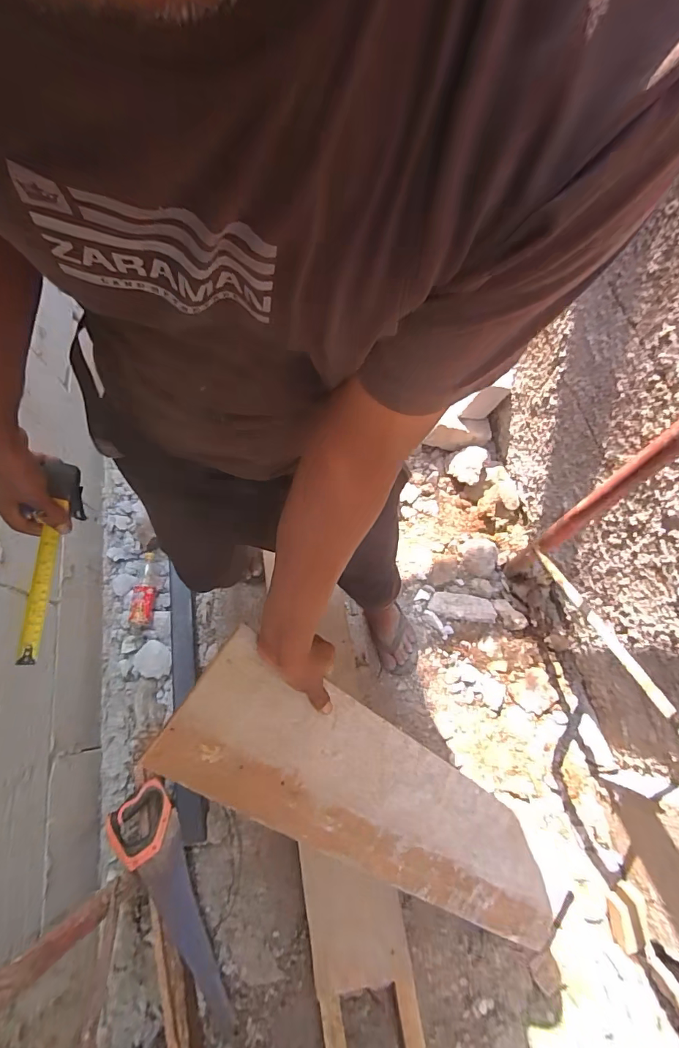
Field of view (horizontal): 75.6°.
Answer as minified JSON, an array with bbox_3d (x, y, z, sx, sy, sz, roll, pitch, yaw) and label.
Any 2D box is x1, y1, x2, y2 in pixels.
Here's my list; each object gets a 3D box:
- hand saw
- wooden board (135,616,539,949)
[{"bbox_3d":[-0.346,0.789,0.910,0.122,0.021,0.460,-22,75,-29],"label":"hand saw"},{"bbox_3d":[0.091,0.413,0.625,0.736,0.019,0.174,42,70,-21],"label":"wooden board"}]

